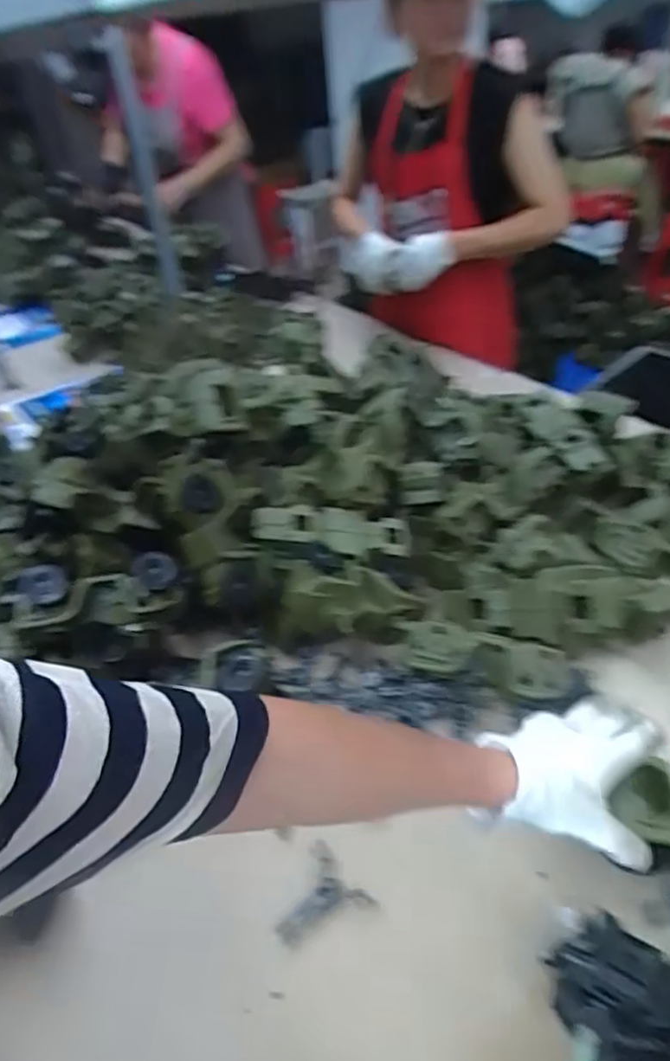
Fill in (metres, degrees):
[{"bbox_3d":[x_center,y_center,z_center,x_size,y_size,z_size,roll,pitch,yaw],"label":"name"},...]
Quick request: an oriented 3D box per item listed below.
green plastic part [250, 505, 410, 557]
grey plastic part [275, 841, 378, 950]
[{"bbox_3d":[-0.003,0.000,0.771,0.192,0.026,0.062,6,36,-14],"label":"green plastic part"},{"bbox_3d":[-0.016,0.324,0.558,0.076,0.012,0.070,-33,45,-29],"label":"grey plastic part"}]

